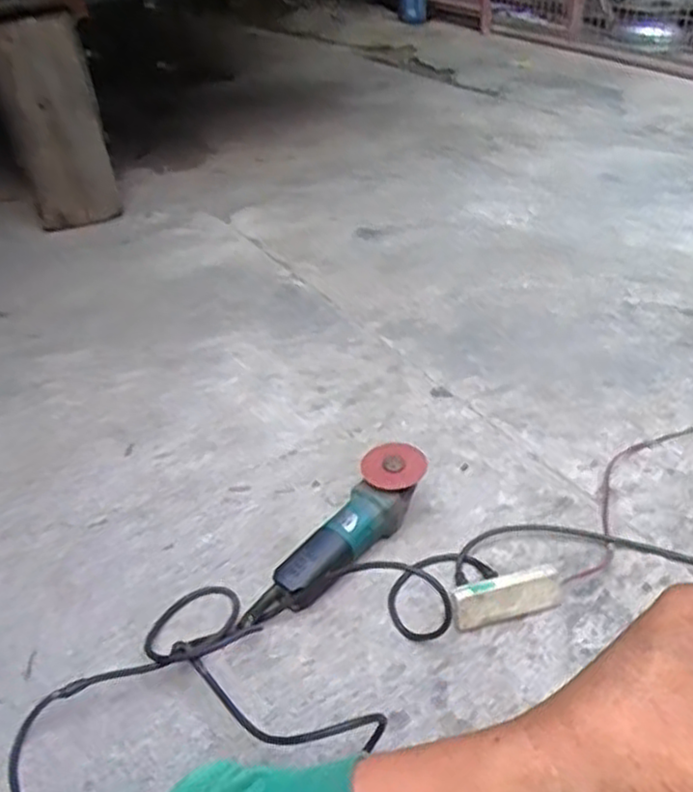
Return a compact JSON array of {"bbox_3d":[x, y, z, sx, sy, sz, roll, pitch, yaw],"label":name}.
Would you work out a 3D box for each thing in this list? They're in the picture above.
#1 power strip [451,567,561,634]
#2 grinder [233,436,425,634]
[{"bbox_3d":[0.188,0.242,0.909,0.134,0.055,0.026,-11,34,-13],"label":"power strip"},{"bbox_3d":[-0.016,0.184,0.984,0.080,0.080,0.331,24,54,35],"label":"grinder"}]

